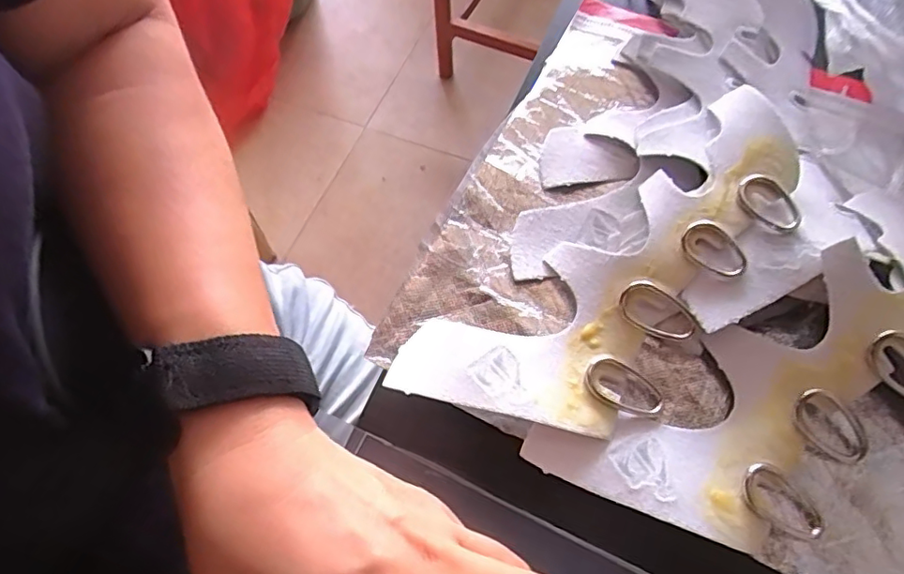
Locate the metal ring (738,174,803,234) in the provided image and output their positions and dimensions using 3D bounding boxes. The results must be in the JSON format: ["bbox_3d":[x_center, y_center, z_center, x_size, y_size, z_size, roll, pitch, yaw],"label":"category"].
[{"bbox_3d":[0.138,-0.036,0.251,0.029,0.005,0.019,39,72,18],"label":"metal ring"}]

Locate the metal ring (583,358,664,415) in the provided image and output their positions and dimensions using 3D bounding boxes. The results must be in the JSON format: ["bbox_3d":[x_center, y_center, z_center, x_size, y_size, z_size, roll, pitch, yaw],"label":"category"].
[{"bbox_3d":[0.071,0.041,0.239,0.032,0.004,0.019,29,70,15],"label":"metal ring"}]

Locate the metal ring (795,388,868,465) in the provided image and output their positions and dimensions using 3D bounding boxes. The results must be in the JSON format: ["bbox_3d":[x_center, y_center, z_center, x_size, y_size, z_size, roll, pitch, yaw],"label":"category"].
[{"bbox_3d":[0.151,0.056,0.230,0.019,0.006,0.035,-44,91,13],"label":"metal ring"}]

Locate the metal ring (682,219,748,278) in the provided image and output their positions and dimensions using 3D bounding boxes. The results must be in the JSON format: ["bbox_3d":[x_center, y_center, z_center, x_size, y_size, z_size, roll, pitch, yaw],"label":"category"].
[{"bbox_3d":[0.113,-0.016,0.248,0.029,0.006,0.019,40,73,19],"label":"metal ring"}]

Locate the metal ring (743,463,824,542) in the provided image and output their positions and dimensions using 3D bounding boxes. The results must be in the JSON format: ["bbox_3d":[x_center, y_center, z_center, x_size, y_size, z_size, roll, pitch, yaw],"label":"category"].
[{"bbox_3d":[0.126,0.082,0.218,0.032,0.005,0.018,35,71,17],"label":"metal ring"}]

